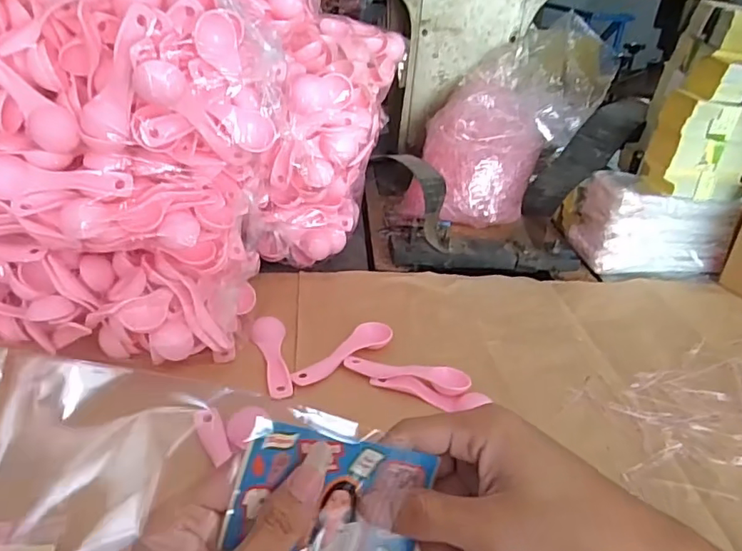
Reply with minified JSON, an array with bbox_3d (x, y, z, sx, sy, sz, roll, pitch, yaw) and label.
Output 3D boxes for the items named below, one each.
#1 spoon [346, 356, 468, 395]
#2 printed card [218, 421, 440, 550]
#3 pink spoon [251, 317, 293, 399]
[{"bbox_3d":[0.031,0.088,0.478,0.112,0.012,0.028,8,33,8],"label":"spoon"},{"bbox_3d":[-0.017,0.104,0.248,0.089,0.058,0.006,18,-6,-15],"label":"printed card"},{"bbox_3d":[-0.091,0.074,0.492,0.031,0.017,0.096,-5,33,-12],"label":"pink spoon"}]

